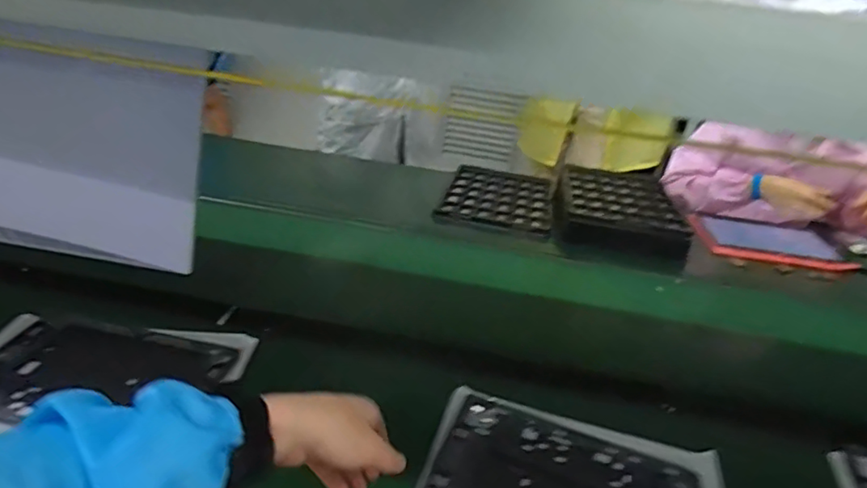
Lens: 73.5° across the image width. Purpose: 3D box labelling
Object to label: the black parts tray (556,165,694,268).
[{"bbox_3d":[0.373,-0.076,1.202,0.241,0.068,0.314,10,27,6],"label":"black parts tray"}]

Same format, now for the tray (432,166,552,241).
[{"bbox_3d":[0.142,-0.108,1.257,0.223,0.027,0.336,10,27,6],"label":"tray"}]

